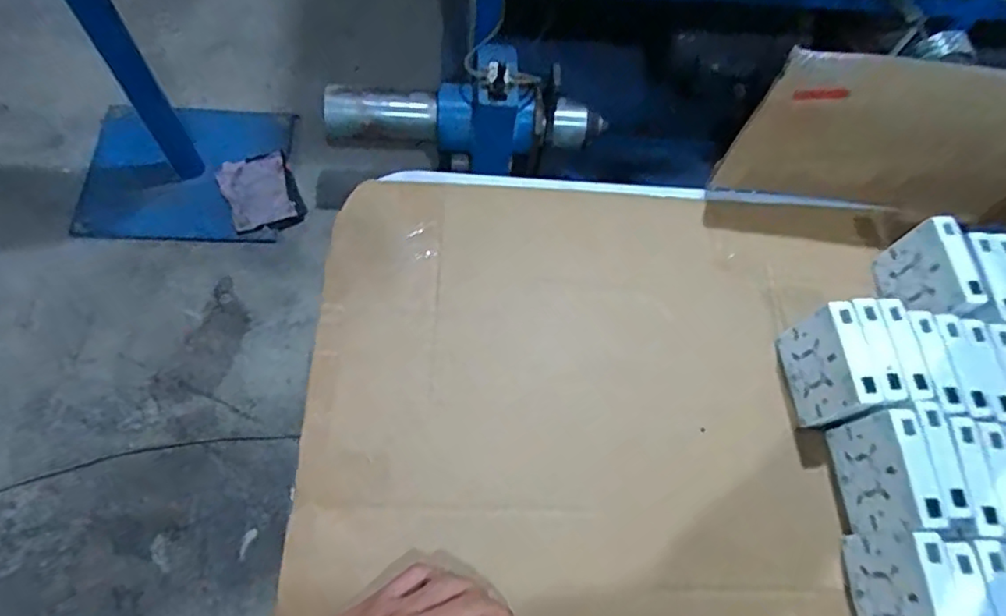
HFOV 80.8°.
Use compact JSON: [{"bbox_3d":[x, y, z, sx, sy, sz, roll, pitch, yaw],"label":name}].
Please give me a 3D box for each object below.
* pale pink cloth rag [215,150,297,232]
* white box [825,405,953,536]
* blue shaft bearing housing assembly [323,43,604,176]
[{"bbox_3d":[-0.587,-0.278,1.408,0.152,0.013,0.189,-18,69,-14],"label":"pale pink cloth rag"},{"bbox_3d":[0.301,0.133,0.470,0.029,0.081,0.087,2,67,-2],"label":"white box"},{"bbox_3d":[-0.073,-0.444,1.235,0.578,0.226,0.196,9,65,-2],"label":"blue shaft bearing housing assembly"}]

